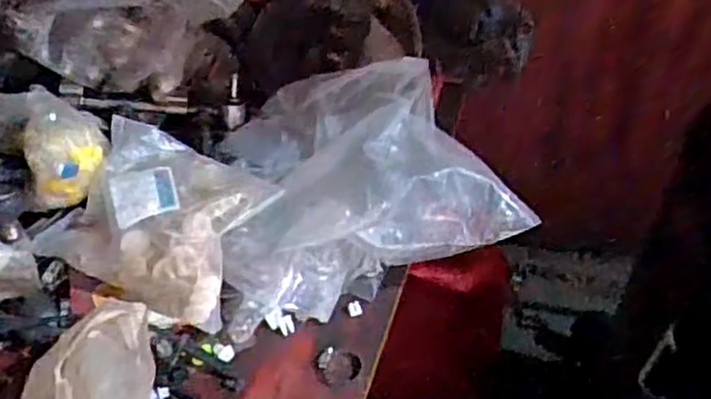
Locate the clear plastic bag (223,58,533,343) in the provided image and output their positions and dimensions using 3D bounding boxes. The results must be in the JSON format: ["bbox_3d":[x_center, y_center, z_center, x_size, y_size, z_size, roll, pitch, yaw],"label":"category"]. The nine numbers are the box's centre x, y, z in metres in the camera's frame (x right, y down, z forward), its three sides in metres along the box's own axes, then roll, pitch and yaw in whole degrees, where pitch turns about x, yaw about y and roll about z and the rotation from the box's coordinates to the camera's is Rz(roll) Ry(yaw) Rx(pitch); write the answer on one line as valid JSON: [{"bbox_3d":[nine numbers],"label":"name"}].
[{"bbox_3d":[-0.003,-0.015,0.658,0.251,0.138,0.181,-12,48,-9],"label":"clear plastic bag"}]

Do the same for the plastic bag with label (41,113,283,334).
[{"bbox_3d":[-0.170,0.032,0.638,0.161,0.105,0.116,19,50,18],"label":"plastic bag with label"}]

